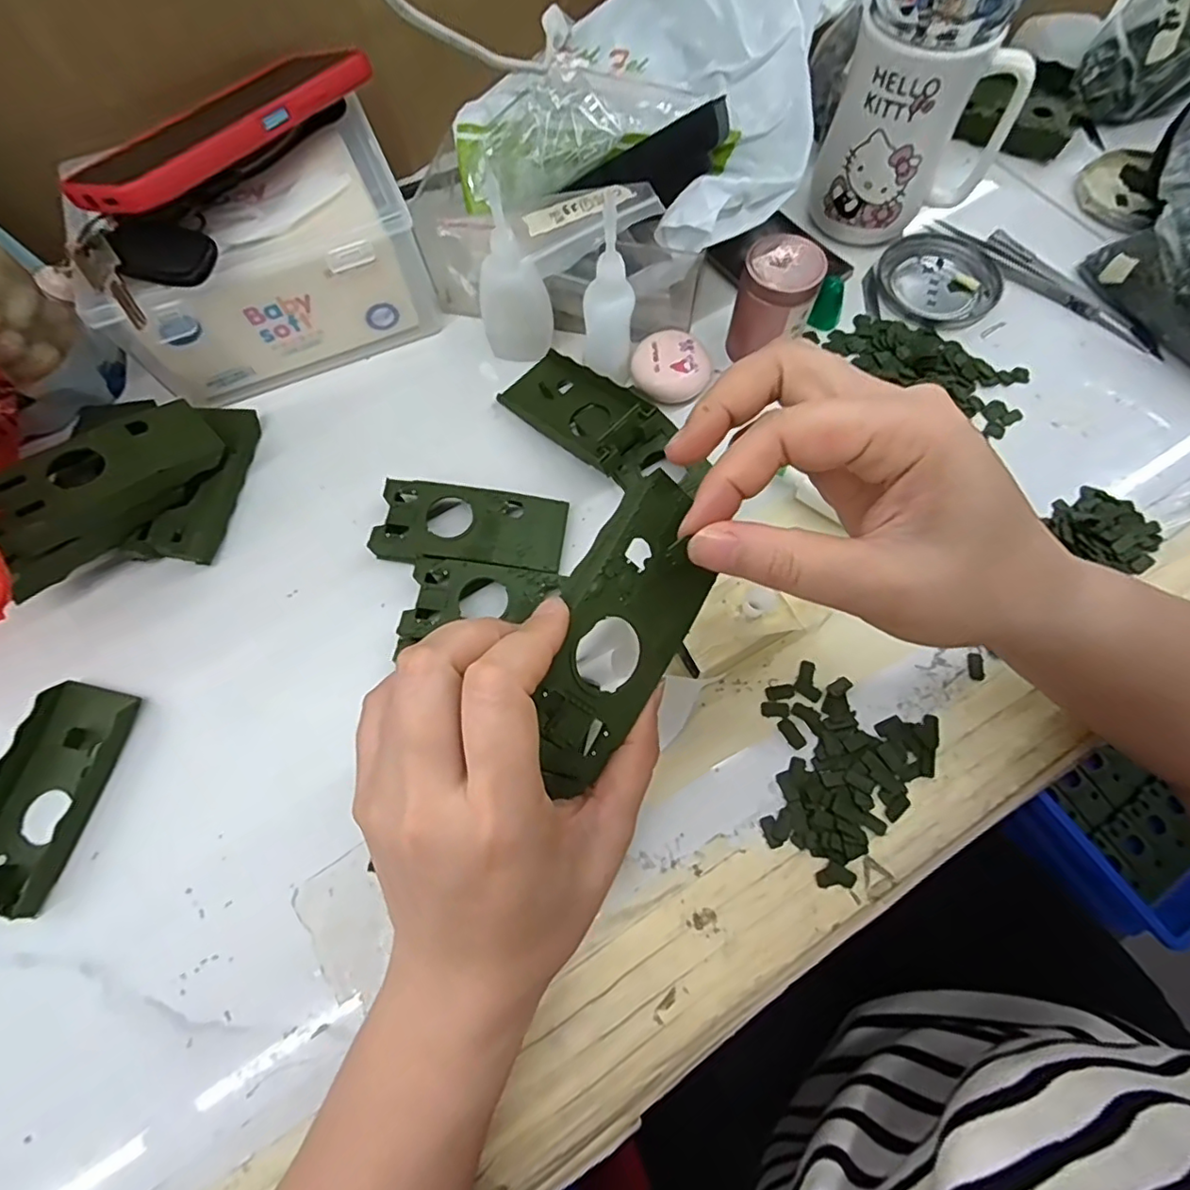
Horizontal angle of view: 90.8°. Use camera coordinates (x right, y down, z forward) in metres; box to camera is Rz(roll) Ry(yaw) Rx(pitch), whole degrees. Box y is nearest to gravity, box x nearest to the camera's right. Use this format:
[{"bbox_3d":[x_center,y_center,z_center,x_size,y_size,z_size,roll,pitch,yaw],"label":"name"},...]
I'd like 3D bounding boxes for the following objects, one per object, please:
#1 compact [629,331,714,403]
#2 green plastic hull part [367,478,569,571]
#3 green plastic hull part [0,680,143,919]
[{"bbox_3d":[0.048,-0.142,0.364,0.050,0.014,0.041,34,73,14],"label":"compact"},{"bbox_3d":[-0.069,-0.039,0.330,0.103,0.007,0.045,7,68,0],"label":"green plastic hull part"},{"bbox_3d":[-0.272,0.096,0.290,0.047,0.016,0.102,11,69,7],"label":"green plastic hull part"}]

